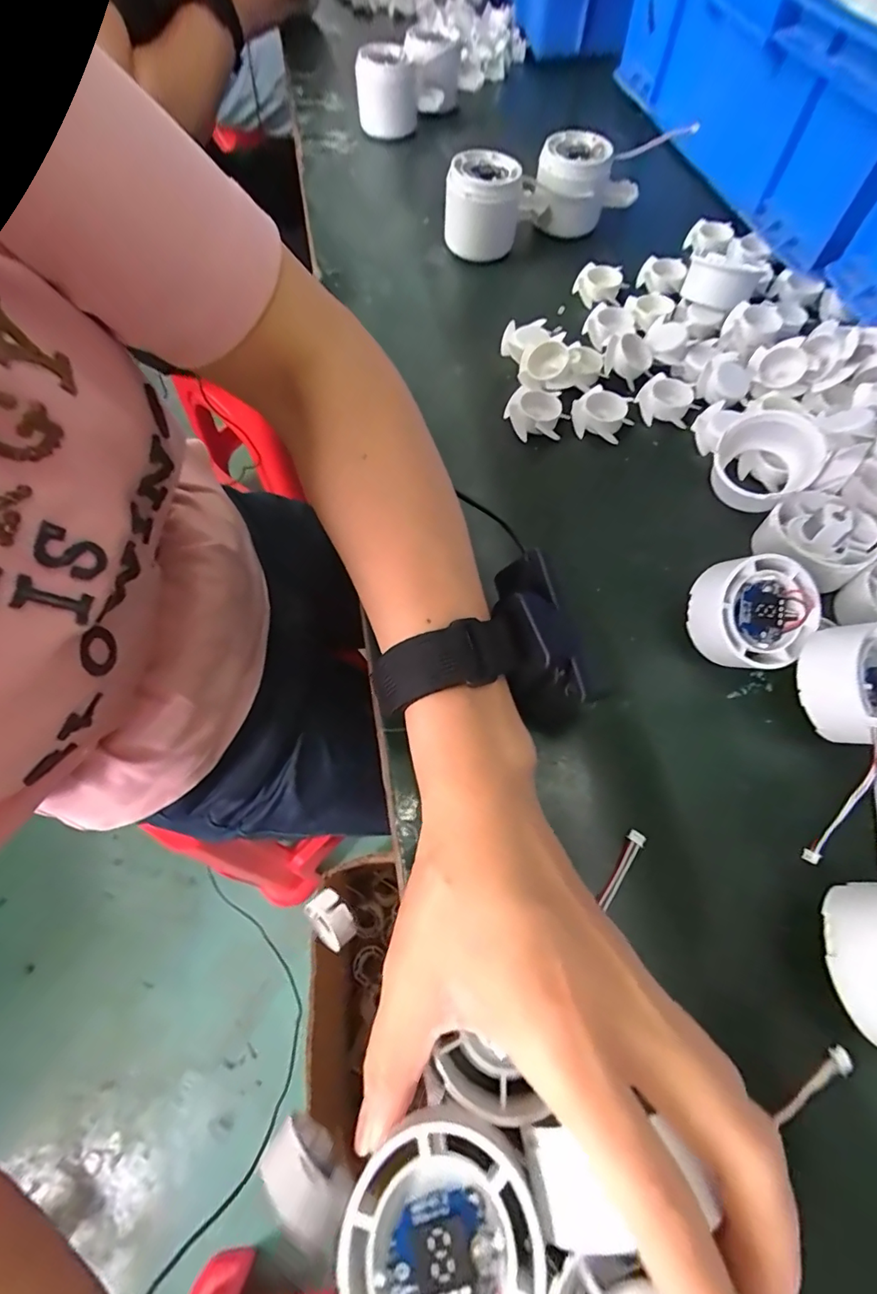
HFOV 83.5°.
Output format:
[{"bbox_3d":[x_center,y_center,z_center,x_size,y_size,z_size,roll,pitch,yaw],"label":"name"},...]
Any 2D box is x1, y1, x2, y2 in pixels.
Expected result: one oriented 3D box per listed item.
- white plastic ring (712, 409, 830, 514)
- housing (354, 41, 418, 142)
[{"bbox_3d":[0.193,-0.110,0.293,0.054,0.037,0.054,0,65,1],"label":"white plastic ring"},{"bbox_3d":[-0.052,-0.559,0.498,0.061,0.054,0.054,-6,65,-2],"label":"housing"}]

